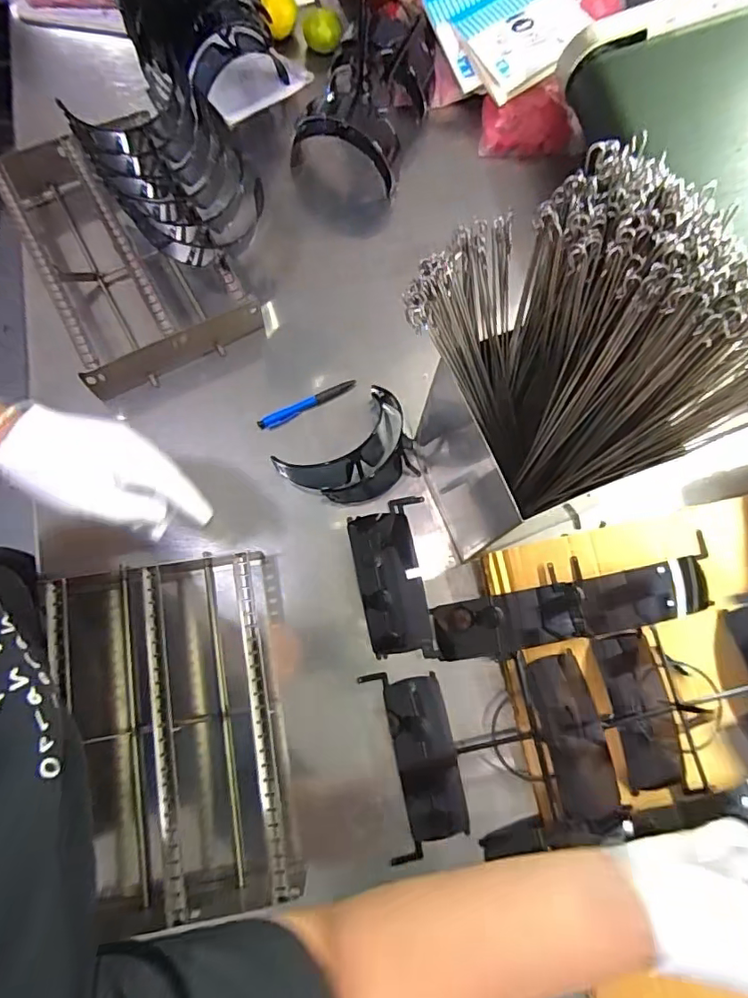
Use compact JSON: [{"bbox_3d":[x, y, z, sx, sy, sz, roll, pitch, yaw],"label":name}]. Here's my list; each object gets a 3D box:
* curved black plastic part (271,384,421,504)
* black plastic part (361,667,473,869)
[{"bbox_3d":[-0.018,-0.048,0.597,0.153,0.072,0.102,-40,80,-11],"label":"curved black plastic part"},{"bbox_3d":[0.050,0.295,0.604,0.087,0.034,0.191,-11,67,-3],"label":"black plastic part"}]

